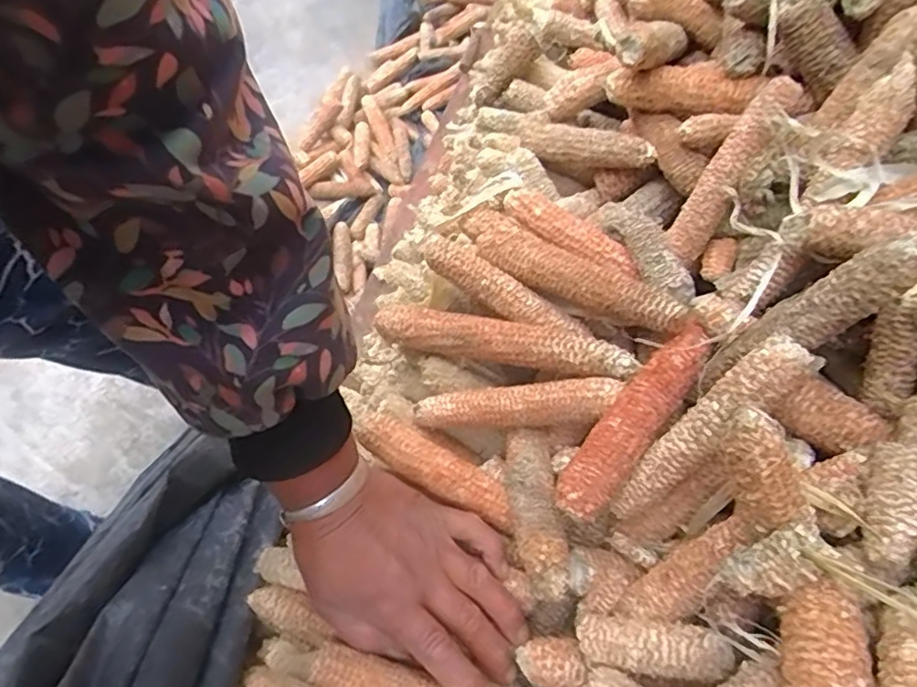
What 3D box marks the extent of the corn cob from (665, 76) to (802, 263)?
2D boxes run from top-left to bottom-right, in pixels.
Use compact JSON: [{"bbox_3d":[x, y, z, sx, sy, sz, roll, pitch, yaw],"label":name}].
[{"bbox_3d":[0.183,-0.118,0.423,0.028,0.128,0.029,33,25,15],"label":"corn cob"}]

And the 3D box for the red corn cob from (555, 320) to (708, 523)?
[{"bbox_3d":[0.110,0.045,0.382,0.031,0.024,0.146,36,70,16],"label":"red corn cob"}]

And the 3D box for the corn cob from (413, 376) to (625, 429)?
[{"bbox_3d":[0.039,0.044,0.427,0.141,0.027,0.025,-8,63,21],"label":"corn cob"}]

